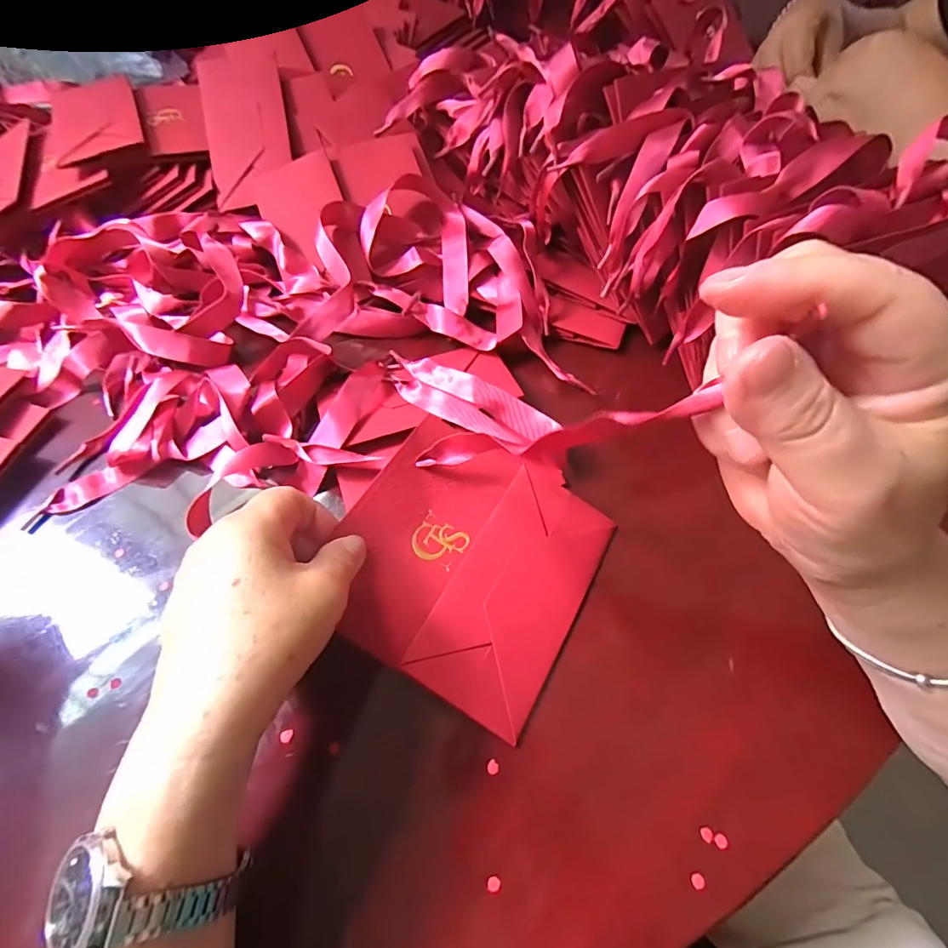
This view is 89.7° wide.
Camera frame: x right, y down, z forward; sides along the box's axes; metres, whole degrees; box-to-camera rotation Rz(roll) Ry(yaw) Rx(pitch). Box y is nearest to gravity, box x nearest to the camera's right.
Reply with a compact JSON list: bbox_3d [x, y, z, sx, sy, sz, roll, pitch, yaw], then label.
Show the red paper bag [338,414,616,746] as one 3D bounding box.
[{"bbox_3d":[-0.001,0.045,0.272,0.133,0.013,0.141,31,64,4],"label":"red paper bag"}]

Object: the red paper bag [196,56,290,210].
[{"bbox_3d":[-0.199,-0.301,0.415,0.070,0.007,0.149,-10,82,-1],"label":"red paper bag"}]

